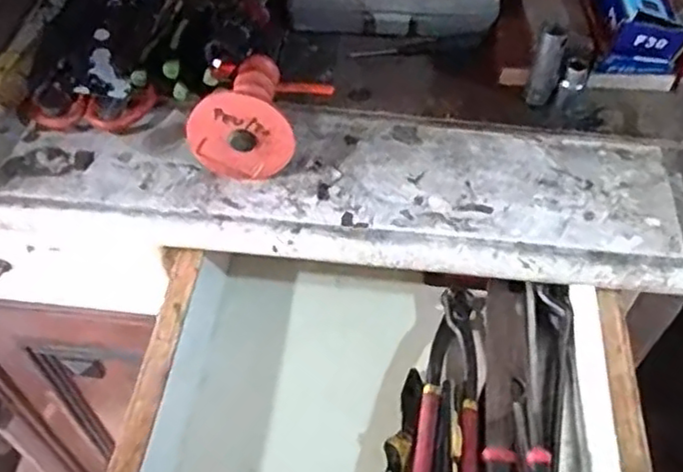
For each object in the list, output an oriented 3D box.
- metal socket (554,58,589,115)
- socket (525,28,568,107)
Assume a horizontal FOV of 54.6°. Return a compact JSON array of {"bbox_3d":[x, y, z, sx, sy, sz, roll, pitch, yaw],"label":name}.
[{"bbox_3d":[0.189,-0.123,0.542,0.016,0.039,0.019,26,56,19],"label":"metal socket"},{"bbox_3d":[0.165,-0.133,0.534,0.019,0.065,0.019,19,54,14],"label":"socket"}]

